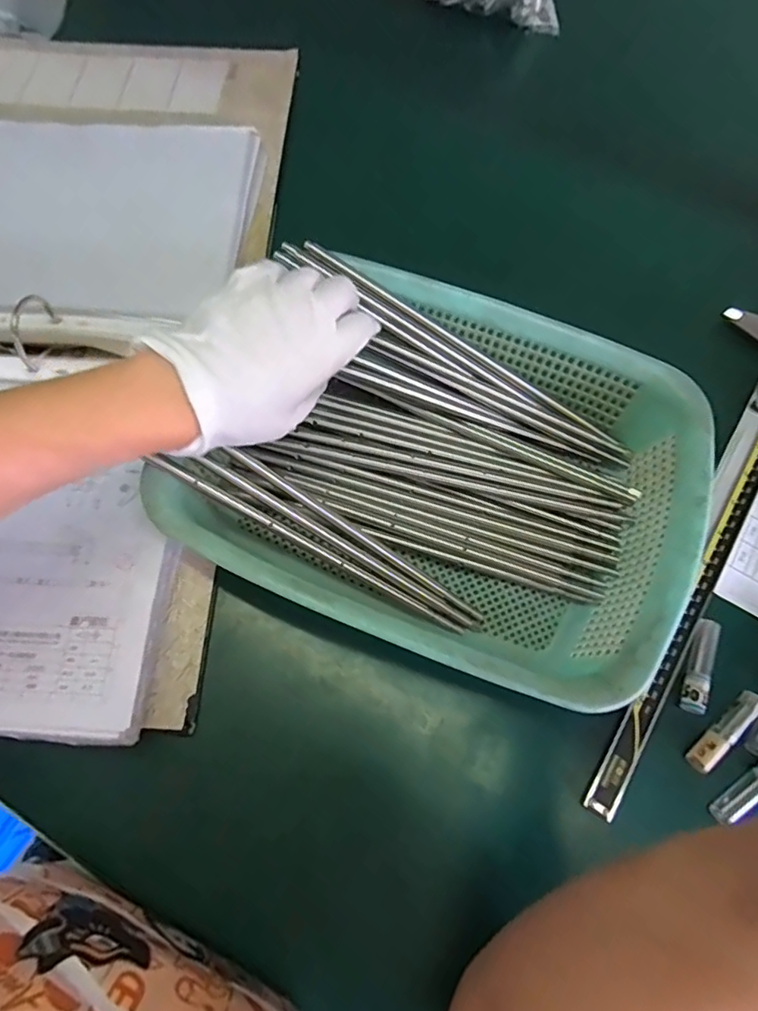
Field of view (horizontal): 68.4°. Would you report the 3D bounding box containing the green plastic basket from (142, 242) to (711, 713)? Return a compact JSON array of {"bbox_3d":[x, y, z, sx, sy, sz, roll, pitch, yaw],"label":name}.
[{"bbox_3d":[0.033,-0.026,0.347,0.295,0.072,0.223,22,71,7],"label":"green plastic basket"}]

